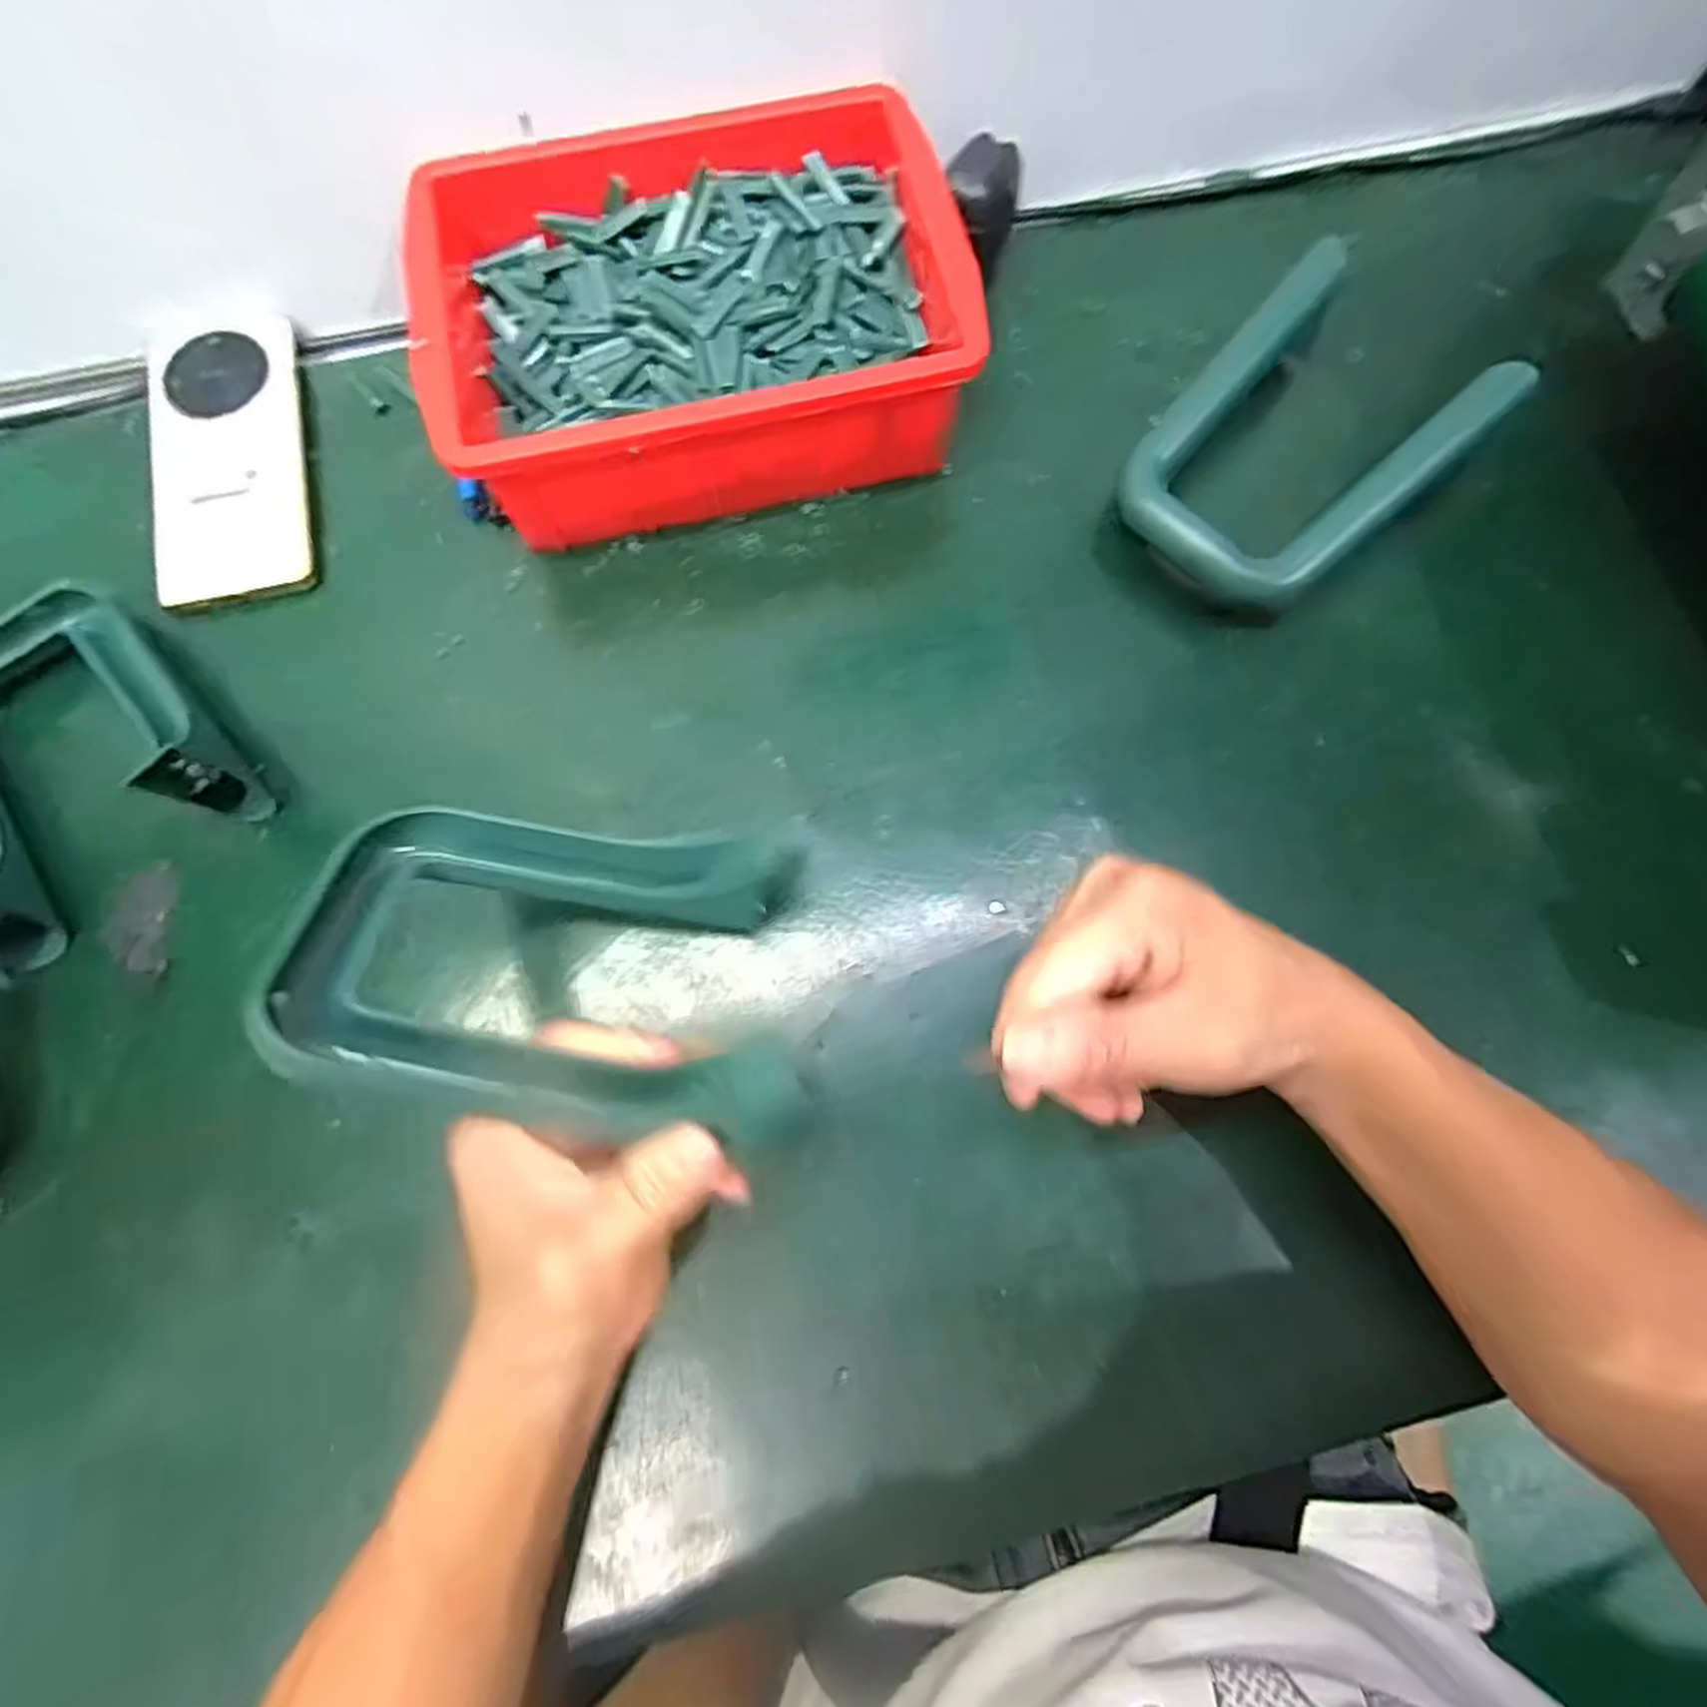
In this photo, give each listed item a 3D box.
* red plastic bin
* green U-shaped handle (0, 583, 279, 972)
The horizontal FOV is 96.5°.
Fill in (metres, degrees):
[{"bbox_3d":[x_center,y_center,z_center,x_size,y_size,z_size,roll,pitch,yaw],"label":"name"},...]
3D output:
[{"bbox_3d":[-0.078,-0.268,0.380,0.250,0.069,0.188,-14,74,-3],"label":"red plastic bin"},{"bbox_3d":[-0.366,-0.048,0.340,0.128,0.049,0.157,-39,77,-10],"label":"green U-shaped handle"}]

